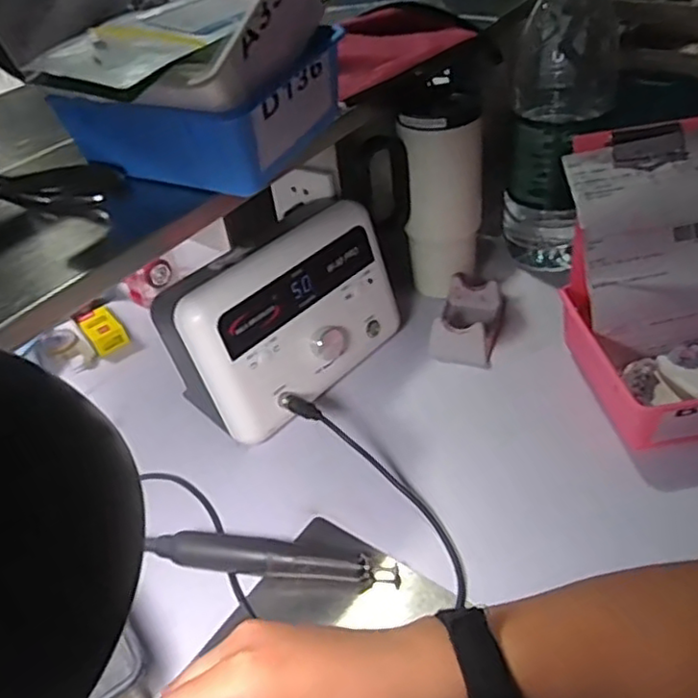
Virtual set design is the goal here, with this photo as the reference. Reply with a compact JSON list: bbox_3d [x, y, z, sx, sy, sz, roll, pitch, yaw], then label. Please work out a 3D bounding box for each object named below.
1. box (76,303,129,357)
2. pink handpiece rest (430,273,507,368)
[{"bbox_3d":[-0.278,-0.020,0.725,0.038,0.023,0.068,-29,46,-23],"label":"box"},{"bbox_3d":[0.125,-0.033,0.666,0.061,0.035,0.108,9,44,18],"label":"pink handpiece rest"}]

